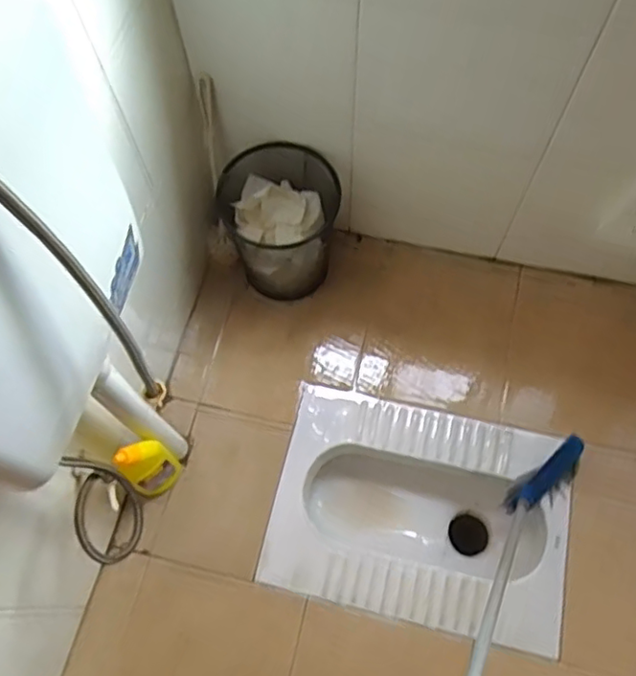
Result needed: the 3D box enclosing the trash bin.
[{"bbox_3d":[-0.062,-0.223,1.194,0.204,0.209,0.208,0,67,1],"label":"trash bin"}]

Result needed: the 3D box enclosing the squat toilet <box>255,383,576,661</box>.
[{"bbox_3d":[0.191,0.348,1.226,0.529,0.199,0.388,12,68,6],"label":"squat toilet"}]

